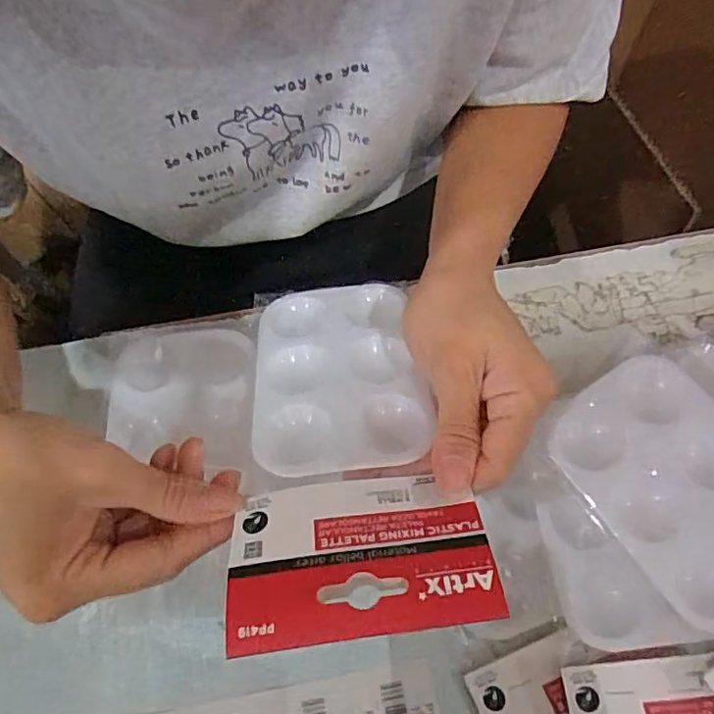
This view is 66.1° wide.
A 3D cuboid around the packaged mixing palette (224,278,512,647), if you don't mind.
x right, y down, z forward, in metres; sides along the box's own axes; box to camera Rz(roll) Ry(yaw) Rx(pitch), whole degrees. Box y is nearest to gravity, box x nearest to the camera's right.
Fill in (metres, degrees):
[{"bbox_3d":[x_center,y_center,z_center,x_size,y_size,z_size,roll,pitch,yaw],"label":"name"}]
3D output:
[{"bbox_3d":[-0.007,0.030,0.257,0.095,0.010,0.190,-7,47,-2],"label":"packaged mixing palette"}]

